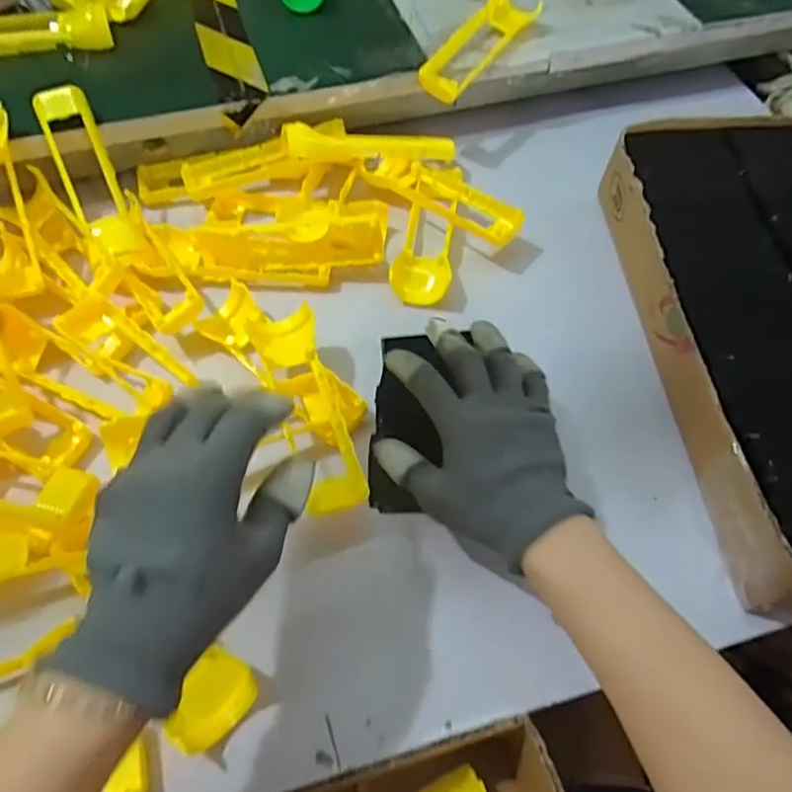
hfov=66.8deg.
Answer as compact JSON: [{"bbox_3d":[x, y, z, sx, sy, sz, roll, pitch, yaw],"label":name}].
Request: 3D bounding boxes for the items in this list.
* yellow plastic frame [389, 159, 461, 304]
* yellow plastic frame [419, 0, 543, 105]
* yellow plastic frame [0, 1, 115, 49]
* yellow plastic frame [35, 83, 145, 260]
[{"bbox_3d":[0.028,-0.149,0.548,0.050,0.028,0.151,7,59,3],"label":"yellow plastic frame"},{"bbox_3d":[0.081,-0.348,0.585,0.048,0.029,0.164,31,63,16],"label":"yellow plastic frame"},{"bbox_3d":[-0.359,-0.345,0.575,0.163,0.032,0.035,-8,60,-6],"label":"yellow plastic frame"},{"bbox_3d":[-0.260,-0.187,0.508,0.042,0.021,0.159,-22,89,-14],"label":"yellow plastic frame"}]

